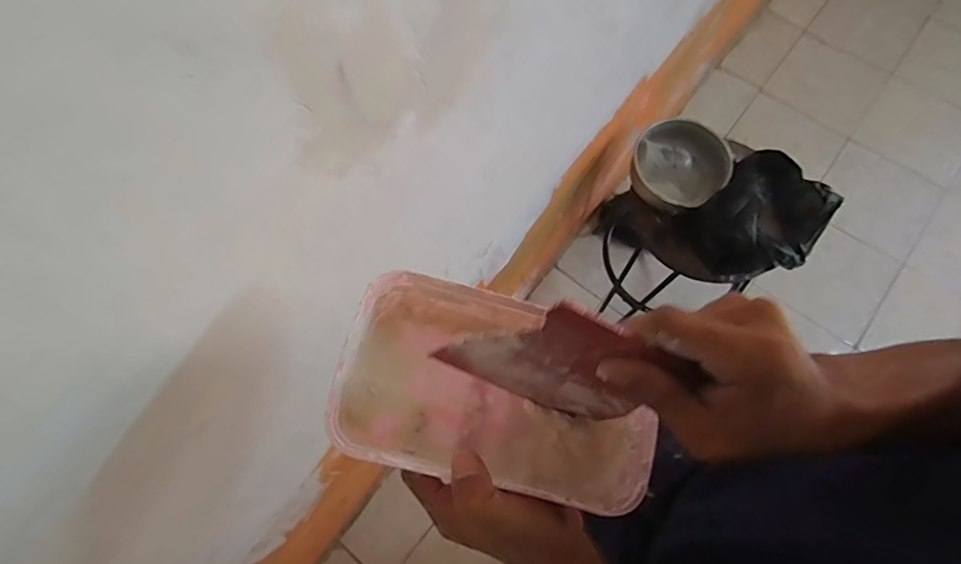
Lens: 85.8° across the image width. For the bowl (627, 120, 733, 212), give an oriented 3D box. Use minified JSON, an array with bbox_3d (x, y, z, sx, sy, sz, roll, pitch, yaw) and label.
[{"bbox_3d":[0.398,-0.232,1.029,0.199,0.081,0.169,-34,72,-11],"label":"bowl"}]

